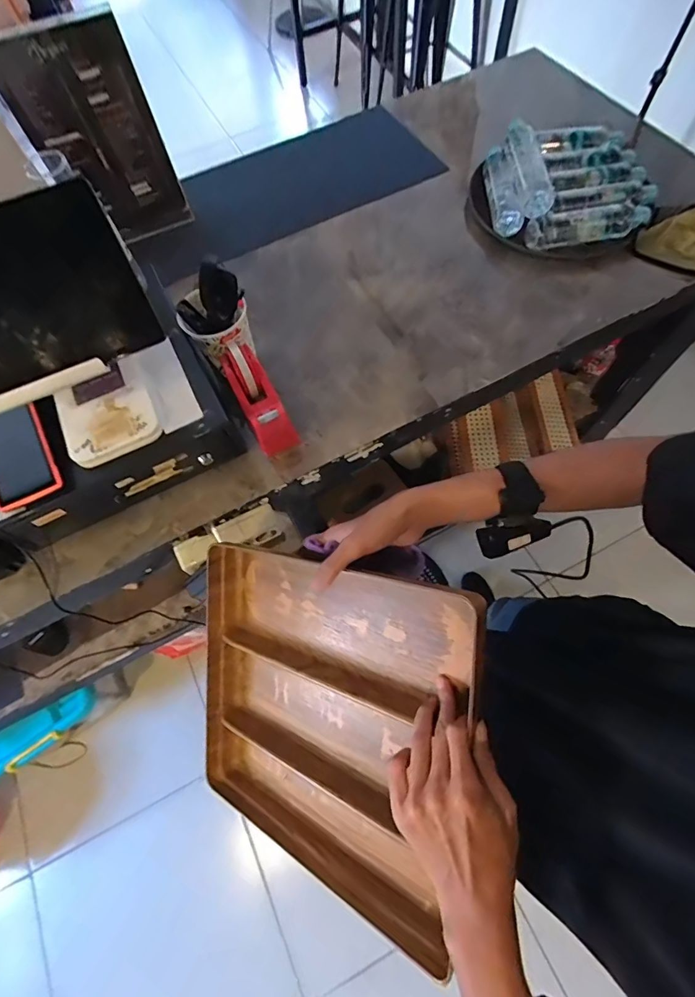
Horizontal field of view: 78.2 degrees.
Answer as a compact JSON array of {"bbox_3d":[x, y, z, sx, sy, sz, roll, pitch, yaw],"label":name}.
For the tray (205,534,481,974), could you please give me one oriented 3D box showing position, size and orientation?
[{"bbox_3d":[-0.030,0.230,0.470,0.348,0.054,0.326,9,94,37],"label":"tray"}]

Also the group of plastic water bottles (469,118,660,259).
[{"bbox_3d":[0.416,-0.608,0.825,0.308,0.089,0.308,-1,68,3],"label":"group of plastic water bottles"}]

